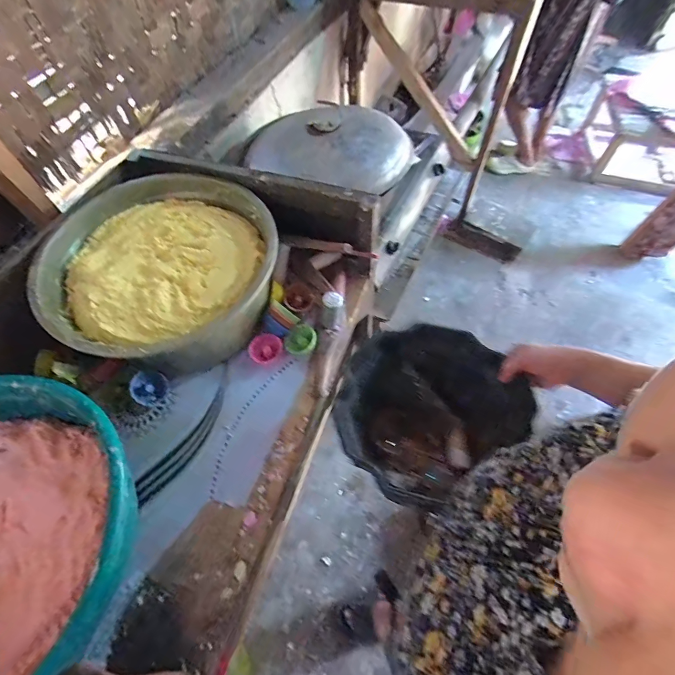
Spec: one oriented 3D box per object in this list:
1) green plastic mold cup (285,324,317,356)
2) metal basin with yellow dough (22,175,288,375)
[{"bbox_3d":[-0.070,0.006,0.708,0.060,0.033,0.059,-1,60,2],"label":"green plastic mold cup"},{"bbox_3d":[-0.328,-0.126,0.713,0.433,0.155,0.394,-1,60,2],"label":"metal basin with yellow dough"}]

